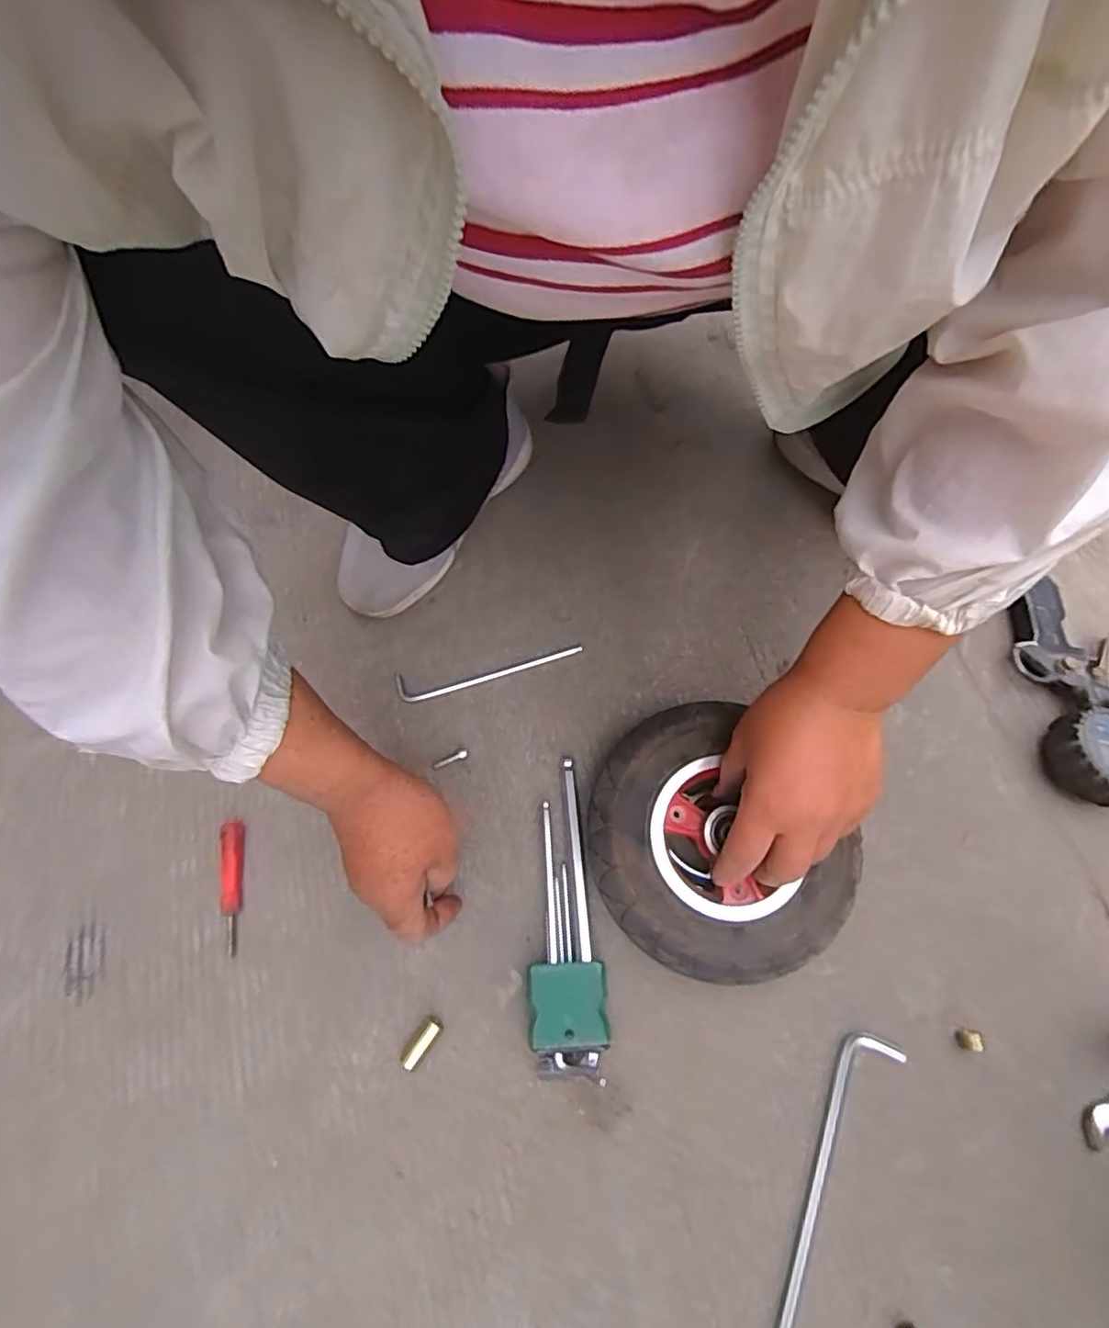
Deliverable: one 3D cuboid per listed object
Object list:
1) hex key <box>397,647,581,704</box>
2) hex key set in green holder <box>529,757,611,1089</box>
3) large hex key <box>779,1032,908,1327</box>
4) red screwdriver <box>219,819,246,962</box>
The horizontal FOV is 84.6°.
[{"bbox_3d":[-0.054,0.006,0.511,0.156,0.004,0.025,-11,68,-4],"label":"hex key"},{"bbox_3d":[0.005,0.171,0.428,0.048,0.029,0.200,-3,67,0],"label":"hex key set in green holder"},{"bbox_3d":[0.167,0.320,0.368,0.032,0.013,0.186,26,70,11],"label":"large hex key"},{"bbox_3d":[-0.236,0.162,0.442,0.016,0.015,0.091,-10,68,-3],"label":"red screwdriver"}]

